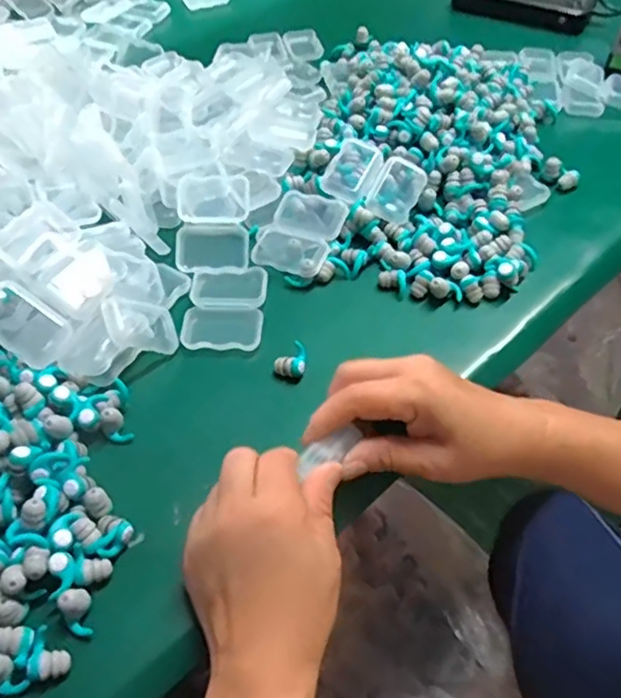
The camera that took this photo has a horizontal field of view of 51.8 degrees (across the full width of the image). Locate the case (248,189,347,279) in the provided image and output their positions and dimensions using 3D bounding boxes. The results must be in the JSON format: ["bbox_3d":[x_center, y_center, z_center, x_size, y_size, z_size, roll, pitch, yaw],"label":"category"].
[{"bbox_3d":[-0.009,-0.090,0.500,0.059,0.019,0.073,21,55,17],"label":"case"}]

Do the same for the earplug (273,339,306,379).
[{"bbox_3d":[-0.014,0.010,0.433,0.021,0.018,0.023,-1,52,0],"label":"earplug"}]

